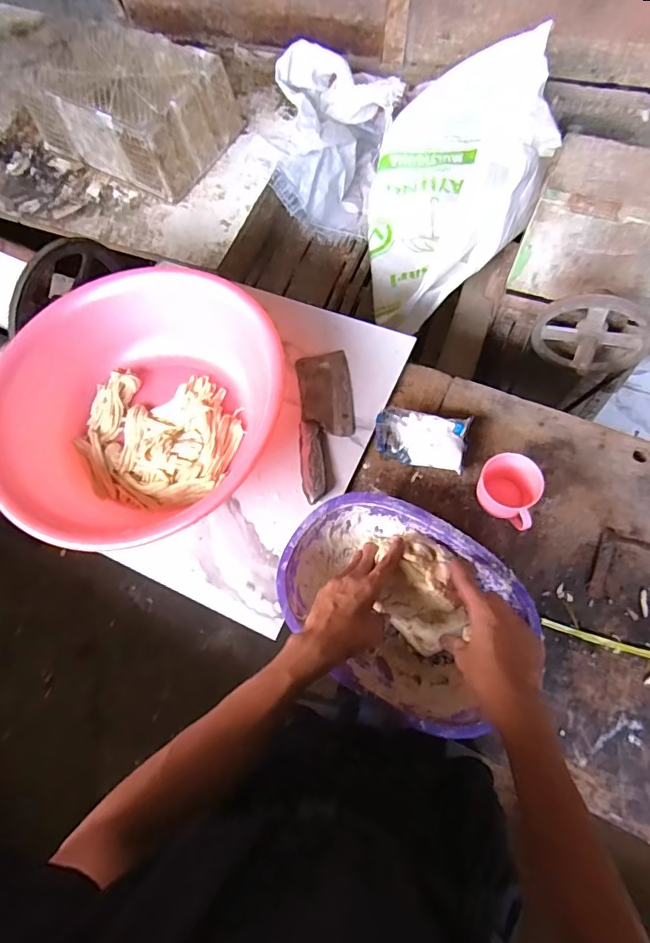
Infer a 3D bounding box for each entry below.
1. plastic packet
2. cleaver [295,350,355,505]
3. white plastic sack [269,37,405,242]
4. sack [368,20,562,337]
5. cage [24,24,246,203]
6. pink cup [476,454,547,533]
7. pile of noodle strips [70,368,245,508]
[{"bbox_3d":[0.136,-0.048,0.701,0.129,0.036,0.077,14,69,8],"label":"plastic packet"},{"bbox_3d":[0.003,-0.077,0.721,0.082,0.023,0.245,-4,68,1],"label":"cleaver"},{"bbox_3d":[0.022,-0.886,1.333,0.325,0.269,0.368,9,69,6],"label":"white plastic sack"},{"bbox_3d":[0.303,-0.693,1.123,0.377,0.230,0.759,14,69,8],"label":"sack"},{"bbox_3d":[-0.504,-0.963,1.282,0.497,0.181,0.336,32,73,14],"label":"cage"},{"bbox_3d":[0.239,0.028,0.647,0.074,0.066,0.082,22,71,11],"label":"pink cup"},{"bbox_3d":[-0.253,-0.054,0.730,0.243,0.039,0.208,13,69,8],"label":"pile of noodle strips"}]

